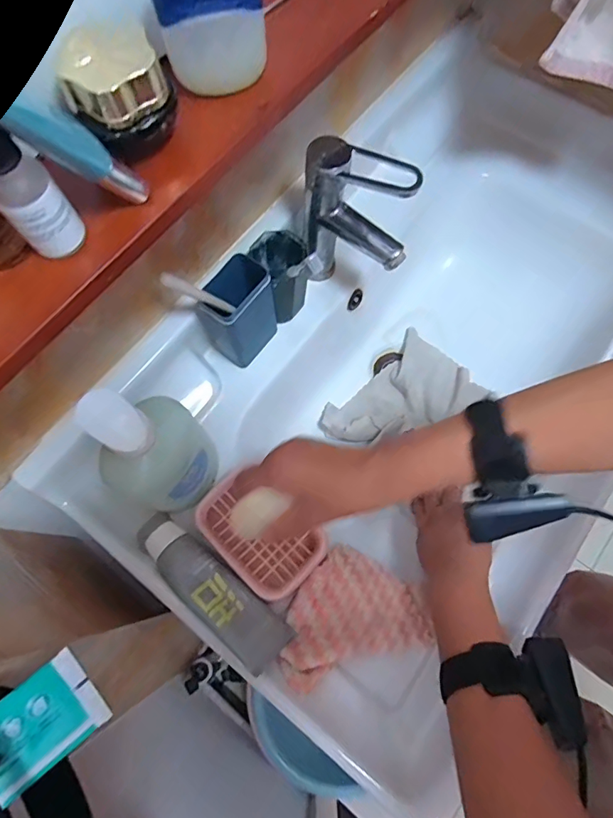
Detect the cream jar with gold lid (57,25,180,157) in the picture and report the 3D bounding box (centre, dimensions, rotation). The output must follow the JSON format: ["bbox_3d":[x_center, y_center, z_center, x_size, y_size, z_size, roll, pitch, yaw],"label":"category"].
[{"bbox_3d":[-0.100,-0.171,0.244,0.051,0.041,0.048,0,71,1],"label":"cream jar with gold lid"}]

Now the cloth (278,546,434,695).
[{"bbox_3d":[0.039,0.188,0.439,0.142,0.014,0.102,-12,59,-17],"label":"cloth"}]

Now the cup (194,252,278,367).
[{"bbox_3d":[-0.069,-0.098,0.488,0.049,0.101,0.075,36,75,13],"label":"cup"}]

